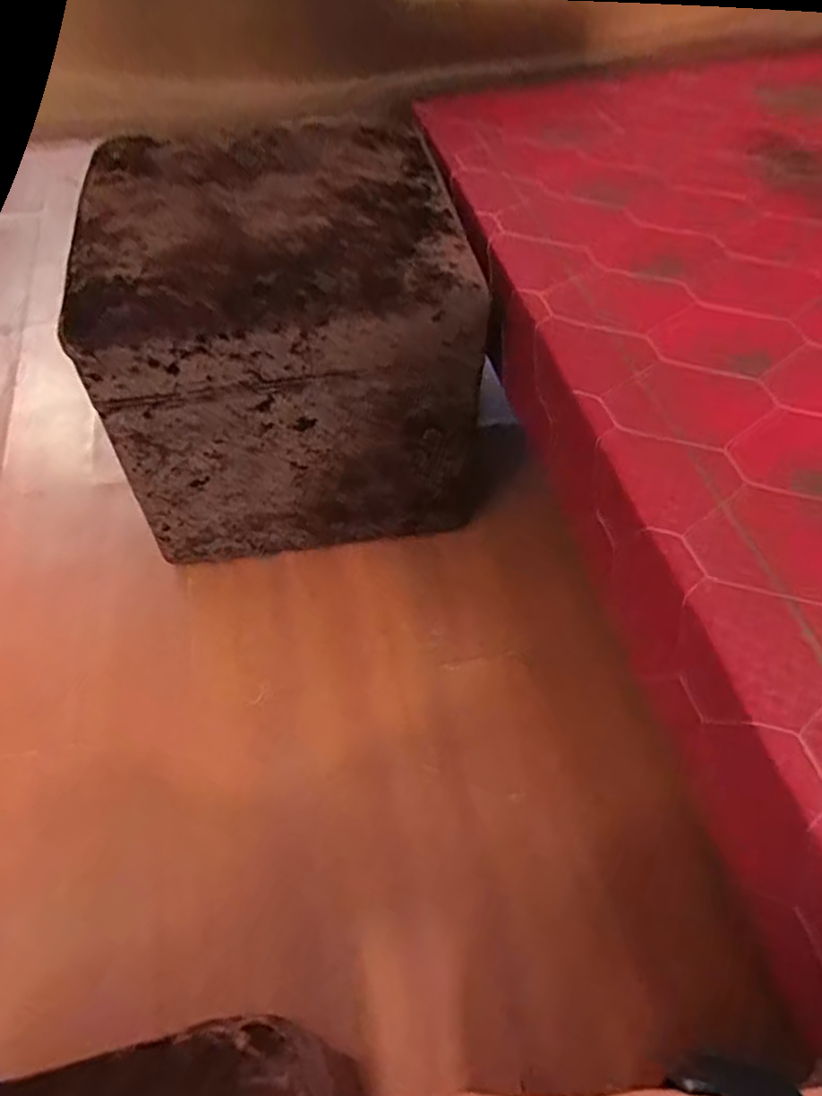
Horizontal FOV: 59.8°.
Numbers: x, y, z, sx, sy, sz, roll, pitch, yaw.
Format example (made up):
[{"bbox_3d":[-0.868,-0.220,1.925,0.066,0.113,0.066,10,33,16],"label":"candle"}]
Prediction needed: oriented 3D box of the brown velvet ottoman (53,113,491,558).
[{"bbox_3d":[-0.149,-0.261,0.887,0.390,0.341,0.371,-7,53,-6],"label":"brown velvet ottoman"}]

